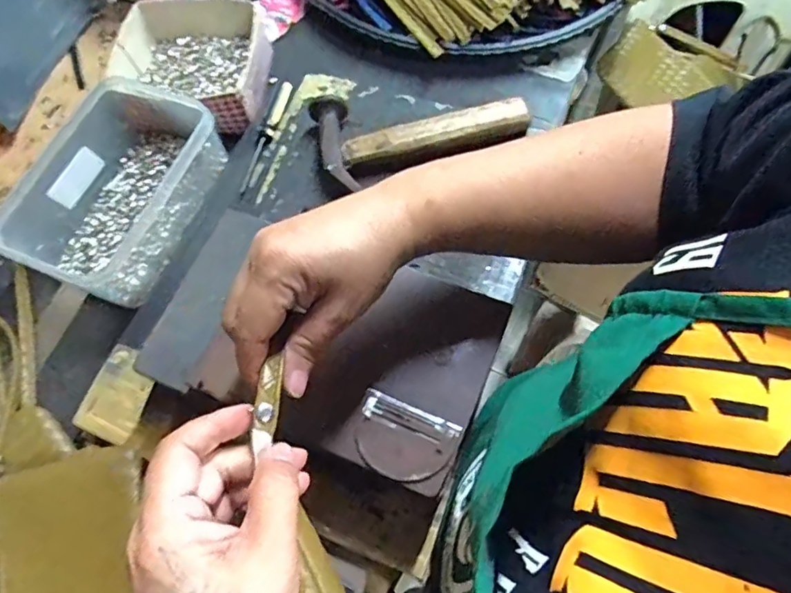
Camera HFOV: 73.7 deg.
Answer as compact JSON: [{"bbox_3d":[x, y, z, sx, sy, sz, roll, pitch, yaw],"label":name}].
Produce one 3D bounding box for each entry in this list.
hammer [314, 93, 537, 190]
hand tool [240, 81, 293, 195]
[{"bbox_3d":[0.024,-0.162,0.507,0.195,0.036,0.109,-16,67,-2],"label":"hammer"},{"bbox_3d":[-0.128,-0.158,0.518,0.015,0.017,0.127,19,70,12],"label":"hand tool"}]

